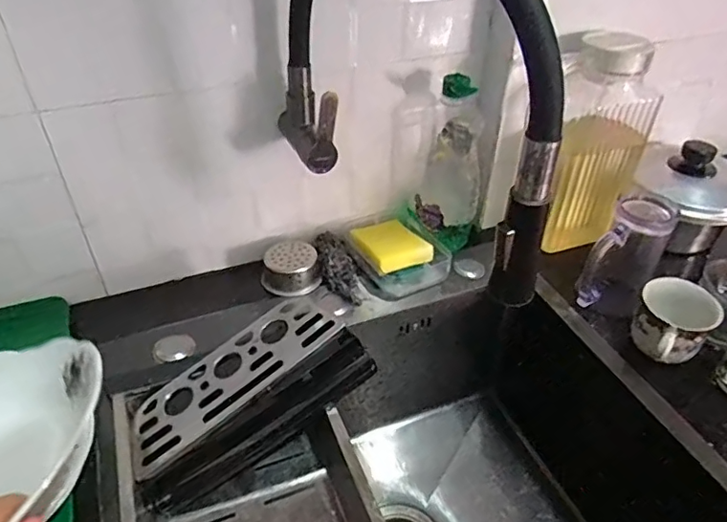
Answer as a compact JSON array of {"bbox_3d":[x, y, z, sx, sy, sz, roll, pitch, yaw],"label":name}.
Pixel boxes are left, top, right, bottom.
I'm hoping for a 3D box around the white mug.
[{"bbox_3d":[0.317,0.067,0.568,0.068,0.074,0.065,31,47,32],"label":"white mug"}]

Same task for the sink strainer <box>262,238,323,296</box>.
[{"bbox_3d":[-0.088,0.009,0.668,0.069,0.040,0.061,-6,39,-10],"label":"sink strainer"}]

